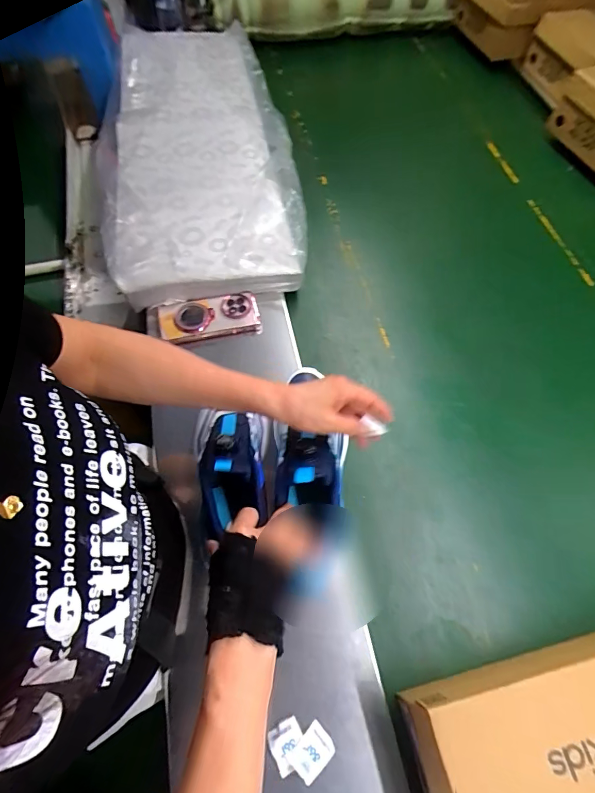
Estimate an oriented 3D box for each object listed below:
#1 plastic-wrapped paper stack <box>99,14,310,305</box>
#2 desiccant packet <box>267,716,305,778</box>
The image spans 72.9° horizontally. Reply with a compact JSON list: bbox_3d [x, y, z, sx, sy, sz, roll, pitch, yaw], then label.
[{"bbox_3d":[-0.225,-0.595,0.905,0.363,0.080,0.958,-9,63,-8],"label":"plastic-wrapped paper stack"},{"bbox_3d":[-0.009,0.365,0.422,0.035,0.008,0.041,-23,66,-14],"label":"desiccant packet"}]

